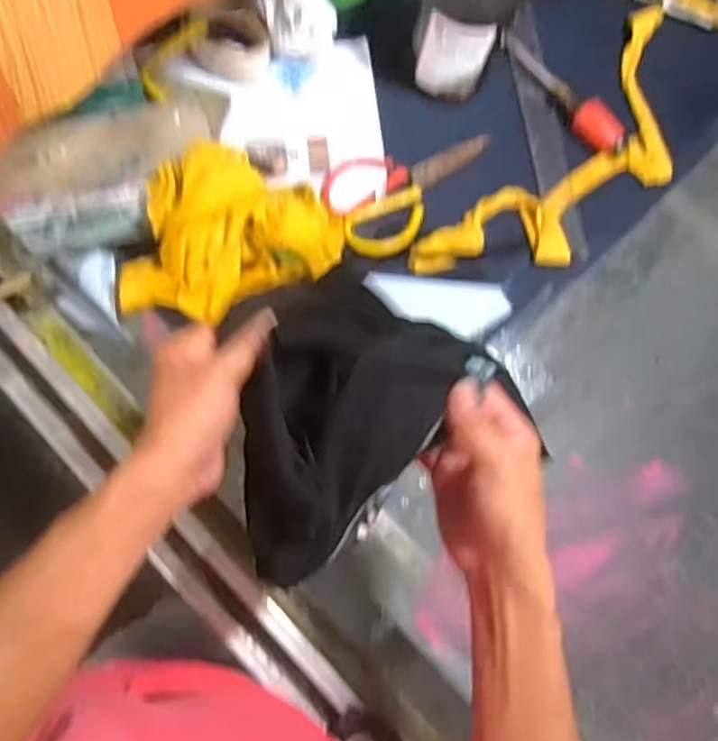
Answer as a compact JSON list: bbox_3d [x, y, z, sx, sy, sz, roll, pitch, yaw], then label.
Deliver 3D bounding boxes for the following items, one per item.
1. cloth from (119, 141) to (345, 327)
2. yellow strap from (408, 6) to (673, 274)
[{"bbox_3d":[-0.119,-0.125,0.666,0.197,0.070,0.146,14,74,-2],"label":"cloth"},{"bbox_3d":[0.251,-0.228,0.793,0.148,0.031,0.437,41,75,5],"label":"yellow strap"}]

